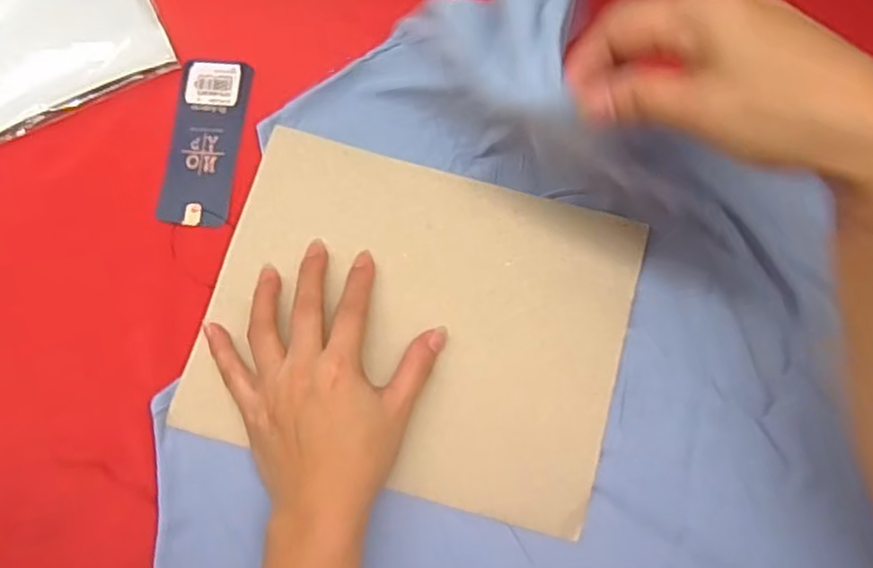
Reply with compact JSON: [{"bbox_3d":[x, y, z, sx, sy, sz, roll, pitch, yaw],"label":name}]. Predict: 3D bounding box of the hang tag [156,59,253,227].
[{"bbox_3d":[-0.157,-0.097,0.451,0.047,0.004,0.120,4,76,-3],"label":"hang tag"}]

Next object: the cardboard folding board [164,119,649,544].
[{"bbox_3d":[-0.013,0.023,0.415,0.249,0.010,0.198,15,77,5],"label":"cardboard folding board"}]

